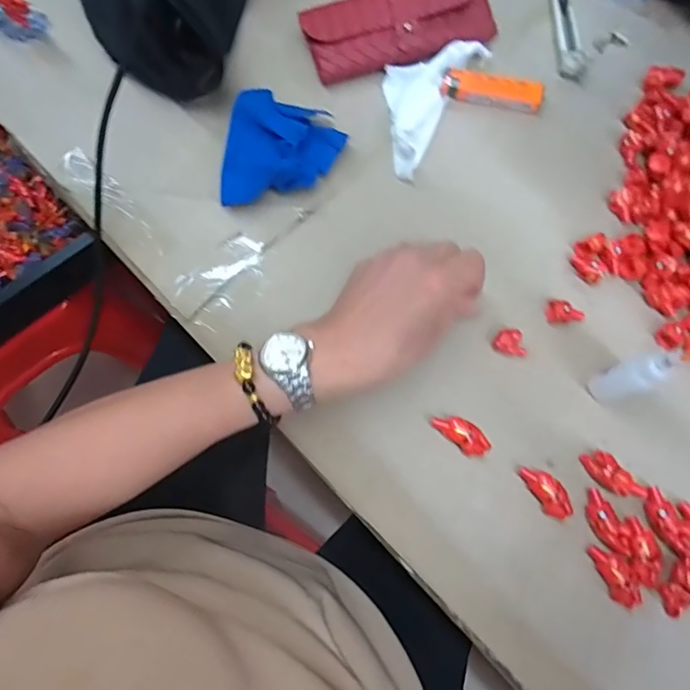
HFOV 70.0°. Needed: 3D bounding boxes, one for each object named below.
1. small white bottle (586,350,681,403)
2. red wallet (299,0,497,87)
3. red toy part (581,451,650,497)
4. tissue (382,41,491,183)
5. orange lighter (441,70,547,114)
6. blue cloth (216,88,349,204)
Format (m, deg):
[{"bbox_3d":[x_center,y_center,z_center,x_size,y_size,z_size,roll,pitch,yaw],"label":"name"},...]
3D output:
[{"bbox_3d":[0.180,0.020,0.314,0.019,0.074,0.021,-19,75,-4],"label":"small white bottle"},{"bbox_3d":[0.047,-0.271,0.418,0.155,0.034,0.065,-12,75,-2],"label":"red wallet"},{"bbox_3d":[0.178,0.089,0.328,0.044,0.012,0.019,43,80,11],"label":"red toy part"},{"bbox_3d":[0.057,-0.202,0.405,0.064,0.015,0.133,29,77,9],"label":"tissue"},{"bbox_3d":[0.121,-0.208,0.406,0.080,0.012,0.023,12,75,4],"label":"orange lighter"},{"bbox_3d":[-0.049,-0.153,0.392,0.087,0.024,0.099,11,75,4],"label":"blue cloth"}]

